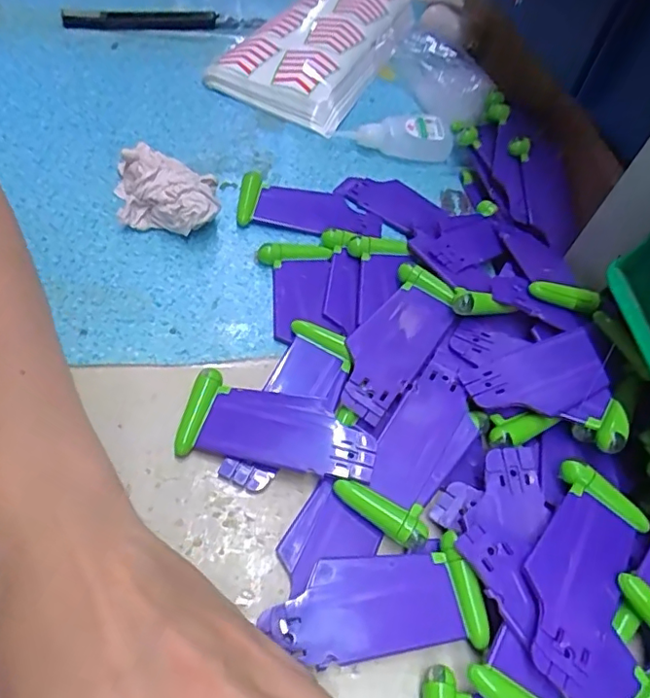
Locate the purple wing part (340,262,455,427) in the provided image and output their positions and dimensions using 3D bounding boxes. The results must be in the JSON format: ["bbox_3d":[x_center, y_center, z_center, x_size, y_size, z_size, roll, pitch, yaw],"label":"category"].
[{"bbox_3d":[0.036,-0.006,0.284,0.037,0.011,0.086,31,56,12],"label":"purple wing part"}]

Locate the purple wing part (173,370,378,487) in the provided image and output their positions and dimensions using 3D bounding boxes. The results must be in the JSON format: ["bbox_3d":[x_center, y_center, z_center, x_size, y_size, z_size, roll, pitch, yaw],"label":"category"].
[{"bbox_3d":[-0.021,0.037,0.260,0.089,0.009,0.037,13,54,-1],"label":"purple wing part"}]

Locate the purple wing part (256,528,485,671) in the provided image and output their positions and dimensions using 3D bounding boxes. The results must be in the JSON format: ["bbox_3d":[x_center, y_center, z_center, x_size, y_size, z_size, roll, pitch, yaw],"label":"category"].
[{"bbox_3d":[0.020,0.101,0.221,0.083,0.007,0.039,-5,56,-14],"label":"purple wing part"}]

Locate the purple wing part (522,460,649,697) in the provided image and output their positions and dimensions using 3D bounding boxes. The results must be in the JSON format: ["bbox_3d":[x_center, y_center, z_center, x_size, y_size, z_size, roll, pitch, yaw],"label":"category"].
[{"bbox_3d":[0.102,0.089,0.226,0.040,0.013,0.087,36,57,15],"label":"purple wing part"}]

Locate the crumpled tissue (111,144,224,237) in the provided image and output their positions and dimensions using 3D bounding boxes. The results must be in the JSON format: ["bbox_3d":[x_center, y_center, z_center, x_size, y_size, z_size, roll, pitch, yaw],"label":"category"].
[{"bbox_3d":[-0.096,-0.093,0.326,0.073,0.031,0.042,16,54,1],"label":"crumpled tissue"}]

